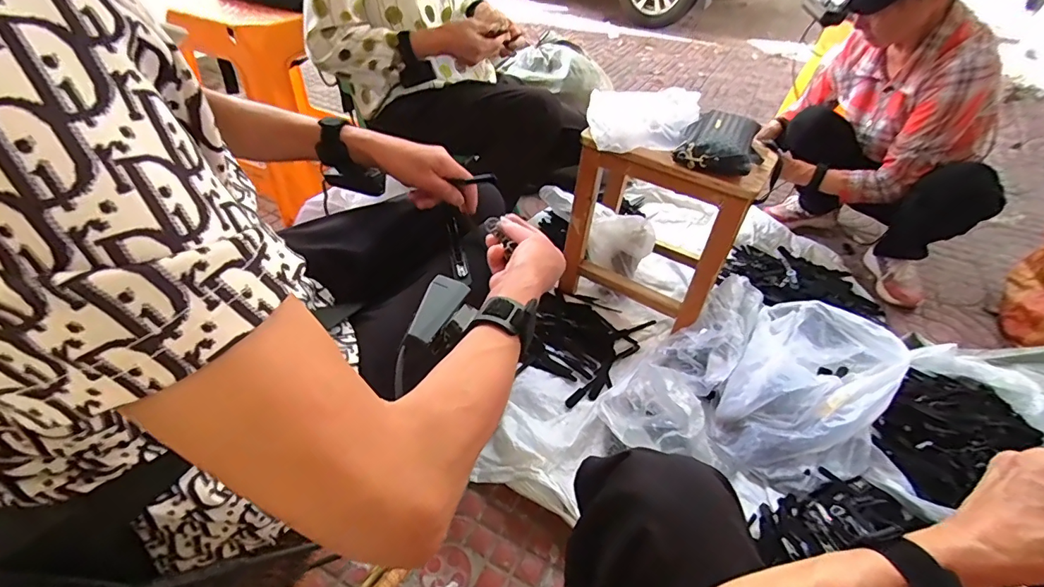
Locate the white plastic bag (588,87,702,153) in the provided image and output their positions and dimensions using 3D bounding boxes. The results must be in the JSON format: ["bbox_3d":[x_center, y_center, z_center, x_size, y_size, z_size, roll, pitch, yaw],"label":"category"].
[{"bbox_3d":[0.227,-0.331,0.876,0.193,0.067,0.161,1,45,-4],"label":"white plastic bag"}]

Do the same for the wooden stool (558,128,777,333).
[{"bbox_3d":[0.279,-0.142,0.981,0.316,0.370,0.199,27,49,21],"label":"wooden stool"}]

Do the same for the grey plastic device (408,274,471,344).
[{"bbox_3d":[-0.067,0.010,0.358,0.027,0.009,0.064,19,47,14],"label":"grey plastic device"}]

